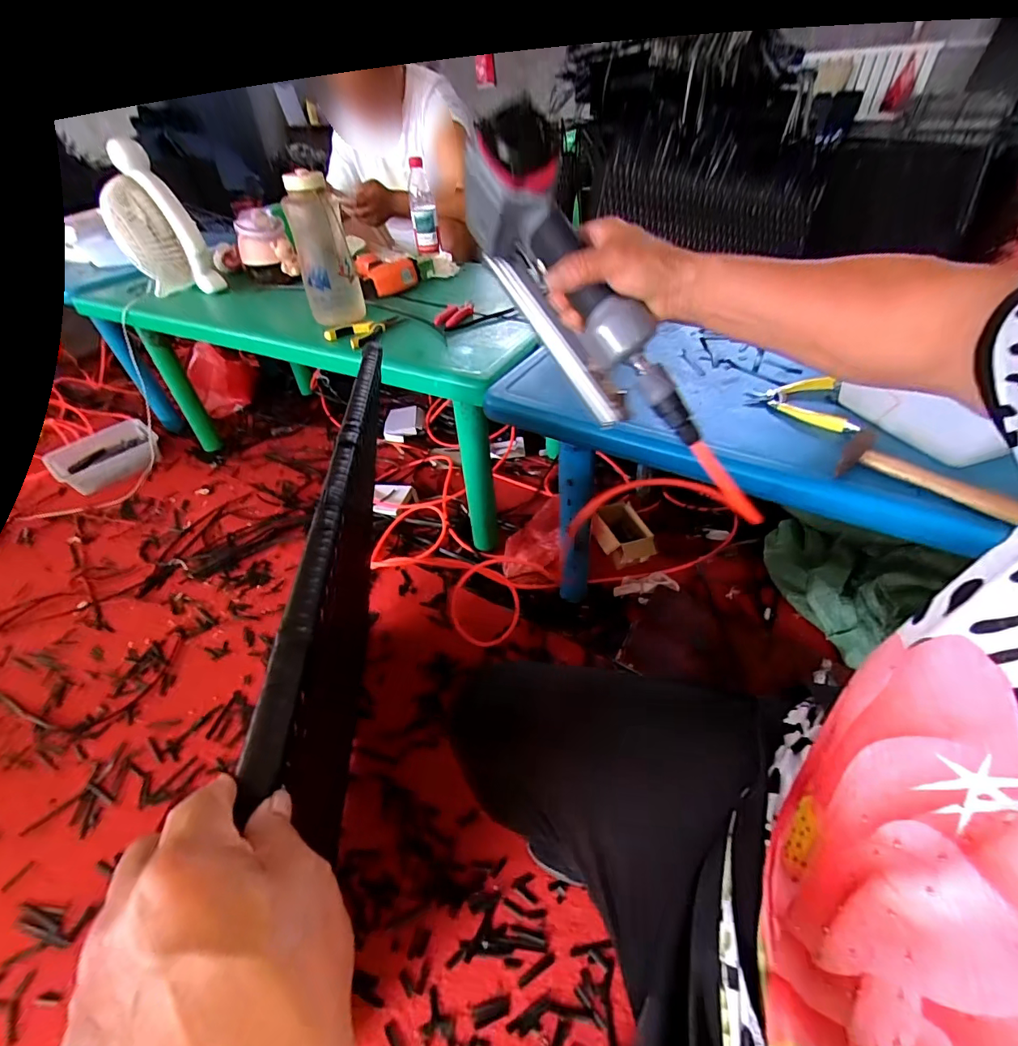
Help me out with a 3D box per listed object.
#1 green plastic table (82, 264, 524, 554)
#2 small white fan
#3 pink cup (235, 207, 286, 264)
[{"bbox_3d":[-0.423,-0.392,1.268,1.236,0.456,0.551,21,48,24],"label":"green plastic table"},{"bbox_3d":[-0.801,-0.662,1.062,0.162,0.301,0.148,-29,47,-24],"label":"small white fan"},{"bbox_3d":[-0.601,-0.696,1.133,0.110,0.105,0.085,-12,42,-8],"label":"pink cup"}]

